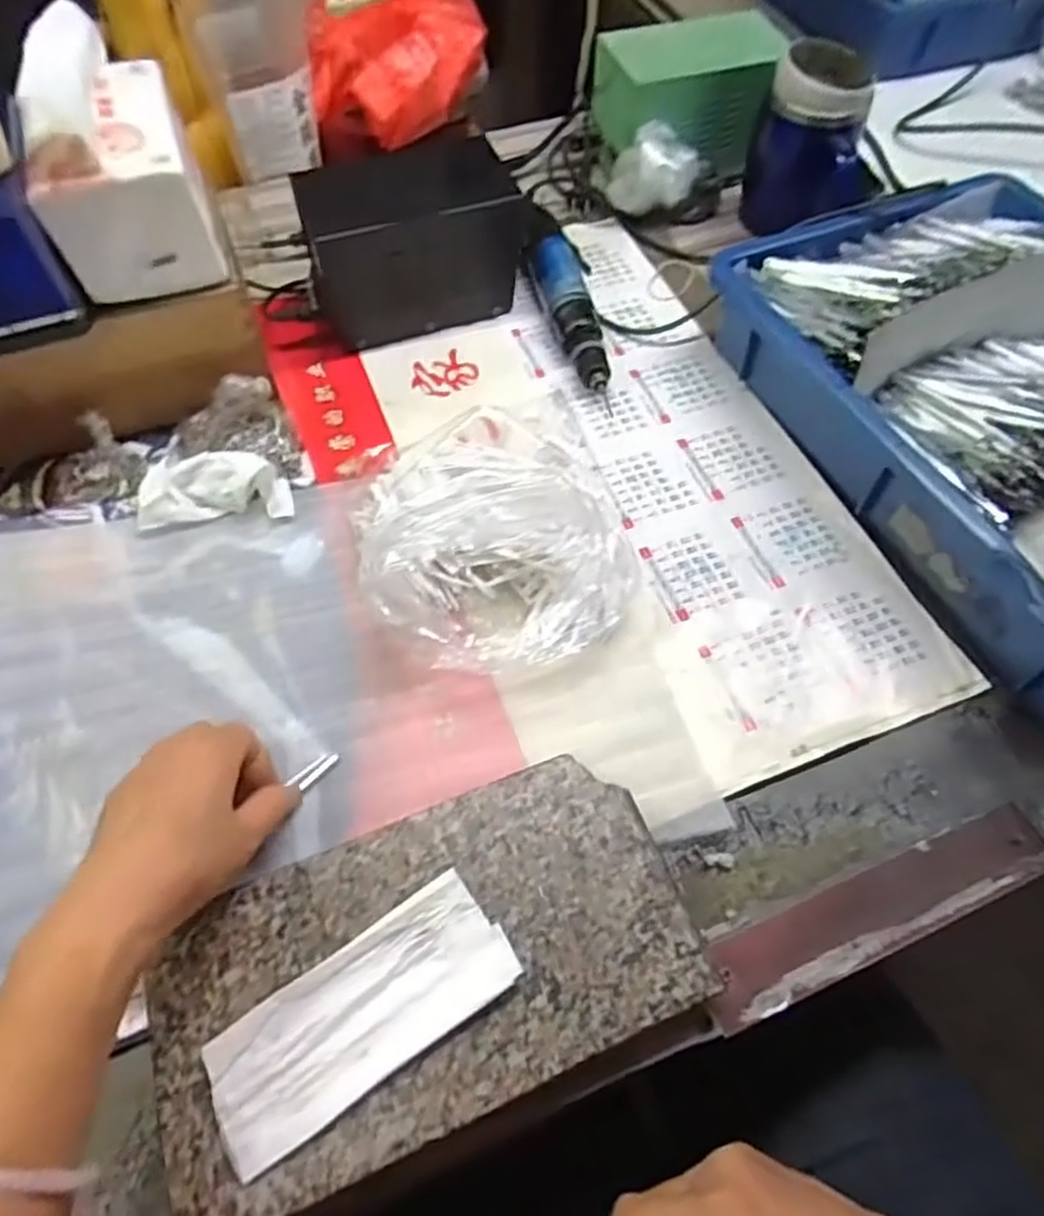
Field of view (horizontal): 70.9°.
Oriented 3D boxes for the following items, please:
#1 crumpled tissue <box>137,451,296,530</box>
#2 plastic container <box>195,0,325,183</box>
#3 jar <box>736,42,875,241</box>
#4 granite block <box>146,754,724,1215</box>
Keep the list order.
[{"bbox_3d":[-0.211,-0.083,0.502,0.096,0.038,0.042,-9,58,-4],"label":"crumpled tissue"},{"bbox_3d":[-0.238,-0.481,0.694,0.089,0.122,0.062,-15,59,-8],"label":"plastic container"},{"bbox_3d":[0.241,-0.385,0.614,0.093,0.128,0.077,10,59,8],"label":"jar"},{"bbox_3d":[-0.044,0.170,0.352,0.240,0.034,0.130,-21,59,-11],"label":"granite block"}]

